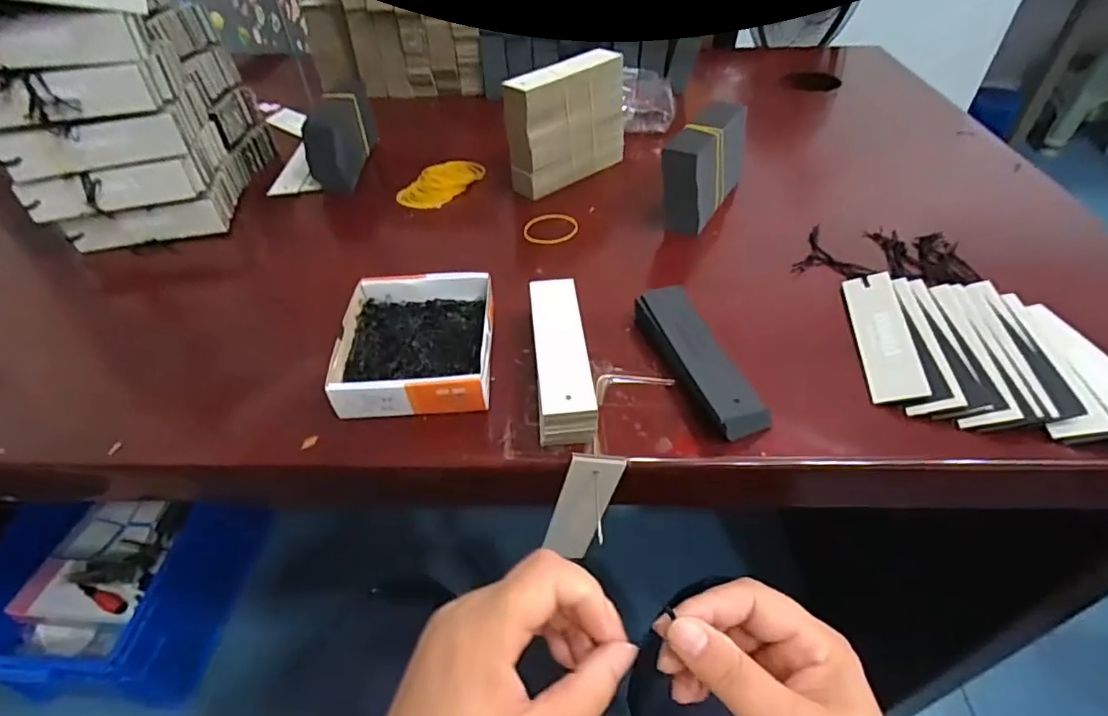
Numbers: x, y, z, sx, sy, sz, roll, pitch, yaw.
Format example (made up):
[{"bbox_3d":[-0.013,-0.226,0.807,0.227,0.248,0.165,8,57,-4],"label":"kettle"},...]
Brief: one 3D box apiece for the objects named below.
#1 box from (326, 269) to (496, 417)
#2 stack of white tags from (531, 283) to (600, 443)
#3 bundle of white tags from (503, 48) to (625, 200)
[{"bbox_3d":[-0.093,-0.009,0.390,0.100,0.033,0.118,-2,45,-1],"label":"box"},{"bbox_3d":[0.004,-0.002,0.378,0.034,0.031,0.126,-4,45,-3],"label":"stack of white tags"},{"bbox_3d":[0.014,-0.233,0.557,0.040,0.102,0.131,34,55,30],"label":"bundle of white tags"}]

